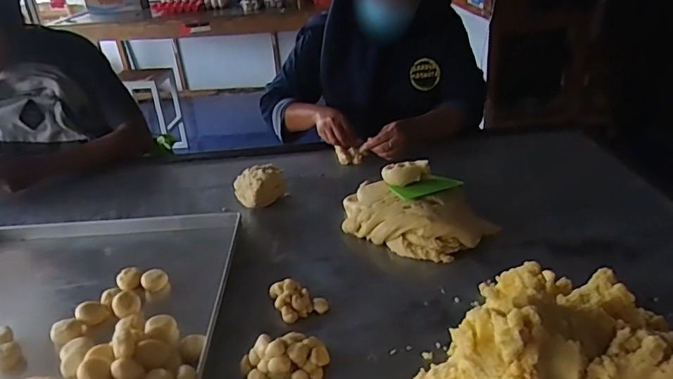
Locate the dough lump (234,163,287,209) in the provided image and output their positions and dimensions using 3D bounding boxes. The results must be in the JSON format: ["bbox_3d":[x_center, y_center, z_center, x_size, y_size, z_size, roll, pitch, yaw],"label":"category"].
[{"bbox_3d":[-0.157,-0.008,1.042,0.104,0.070,0.077,-11,29,-11],"label":"dough lump"}]

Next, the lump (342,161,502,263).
[{"bbox_3d":[0.127,0.036,0.907,0.263,0.085,0.162,22,38,40],"label":"lump"}]

